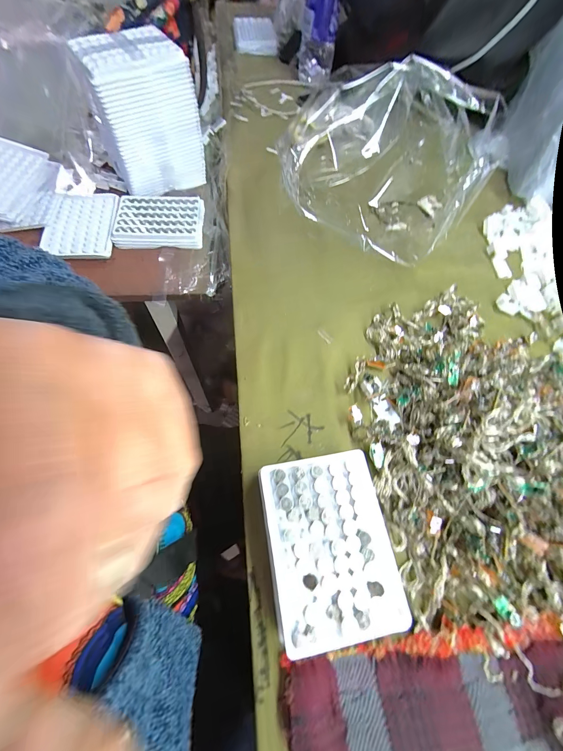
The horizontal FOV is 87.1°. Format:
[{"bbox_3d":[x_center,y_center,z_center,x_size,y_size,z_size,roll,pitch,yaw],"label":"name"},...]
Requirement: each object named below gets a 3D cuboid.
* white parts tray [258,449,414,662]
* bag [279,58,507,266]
[{"bbox_3d":[0.039,0.137,0.247,0.098,0.035,0.129,-9,63,-5],"label":"white parts tray"},{"bbox_3d":[0.128,-0.290,0.389,0.214,0.167,0.286,15,63,6],"label":"bag"}]

